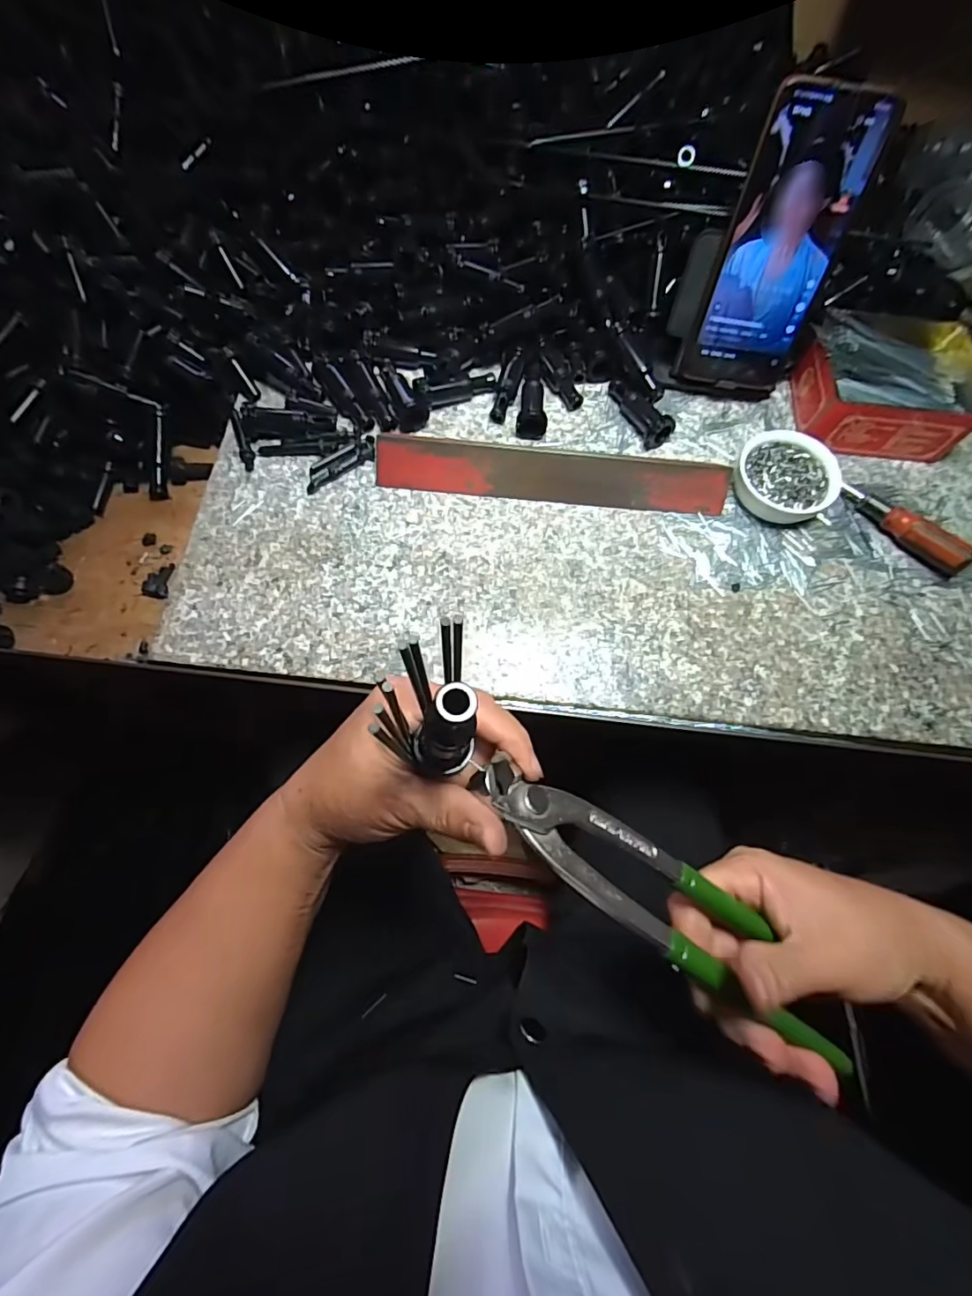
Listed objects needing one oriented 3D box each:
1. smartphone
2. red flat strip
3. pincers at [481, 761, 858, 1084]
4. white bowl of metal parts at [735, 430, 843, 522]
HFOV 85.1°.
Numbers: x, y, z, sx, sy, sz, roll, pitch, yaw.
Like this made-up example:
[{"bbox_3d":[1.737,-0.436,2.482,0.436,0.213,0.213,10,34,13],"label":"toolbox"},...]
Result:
[{"bbox_3d":[0.201,-0.276,0.371,0.088,0.164,0.013,6,45,2],"label":"smartphone"},{"bbox_3d":[0.049,-0.127,0.389,0.256,0.037,0.011,5,32,-1],"label":"red flat strip"},{"bbox_3d":[0.076,0.109,0.223,0.191,0.017,0.038,40,73,-4],"label":"pincers"},{"bbox_3d":[0.221,-0.127,0.397,0.063,0.028,0.071,-39,76,-15],"label":"white bowl of metal parts"}]

